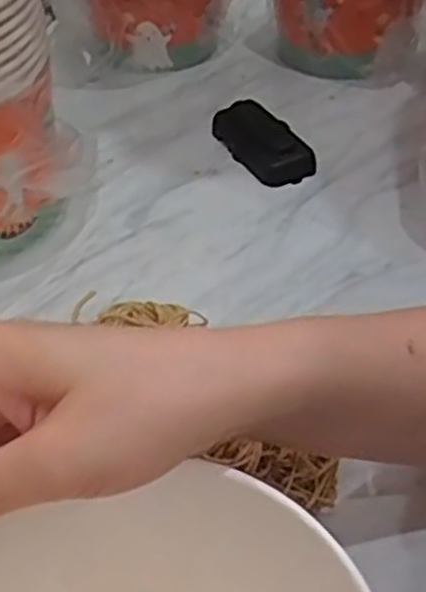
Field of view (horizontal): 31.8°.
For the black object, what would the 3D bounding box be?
[{"bbox_3d":[0.045,-0.135,0.647,0.055,0.023,0.106,-25,49,-19],"label":"black object"}]

